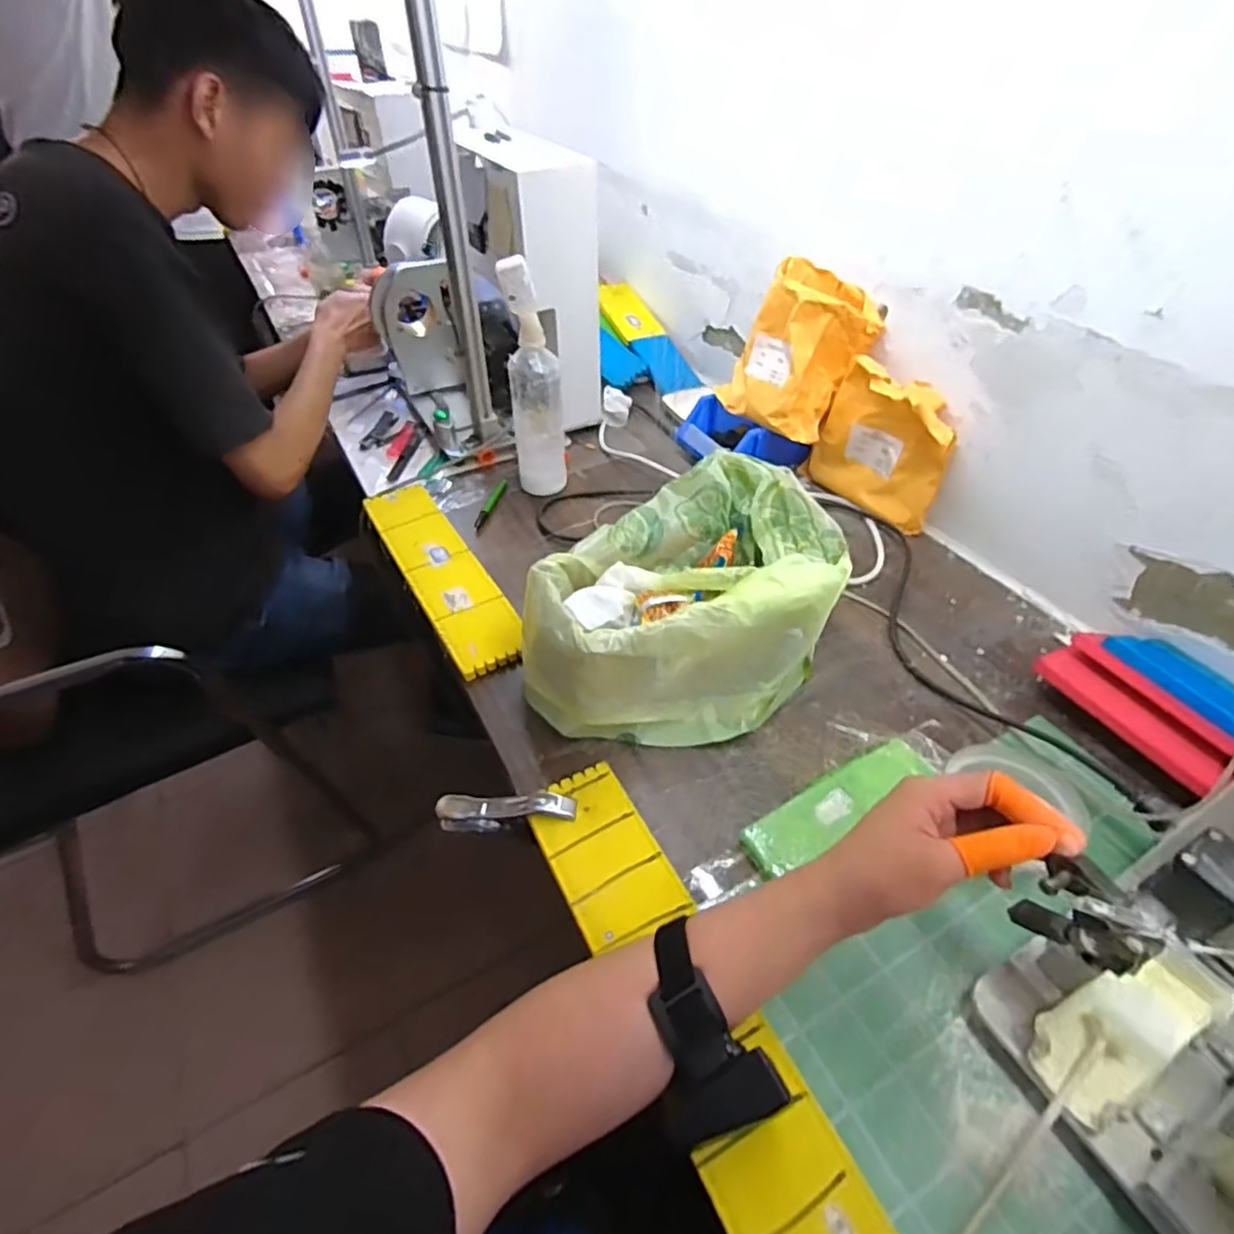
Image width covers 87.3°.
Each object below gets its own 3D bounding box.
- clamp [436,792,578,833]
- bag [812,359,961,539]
[{"bbox_3d":[-0.092,0.167,0.546,0.116,0.040,0.022,1,44,2],"label":"clamp"},{"bbox_3d":[0.326,-0.212,0.797,0.048,0.158,0.172,-25,49,-24],"label":"bag"}]

